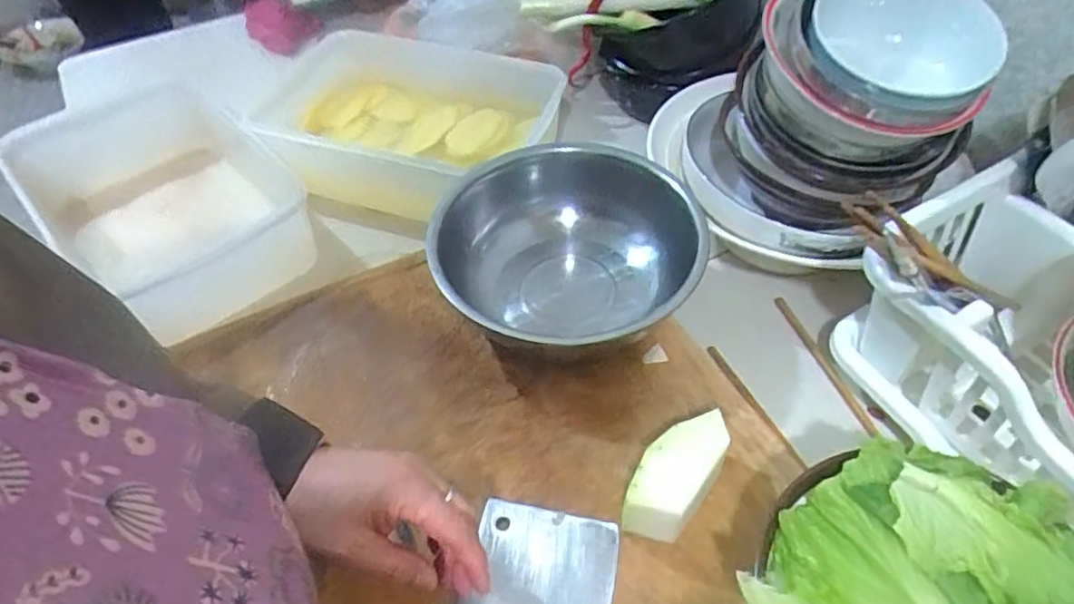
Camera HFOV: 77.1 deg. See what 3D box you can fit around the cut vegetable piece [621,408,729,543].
[{"bbox_3d":[0.099,0.127,0.486,0.050,0.059,0.098,28,57,23],"label":"cut vegetable piece"}]

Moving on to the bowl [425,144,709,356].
[{"bbox_3d":[0.026,-0.048,0.628,0.223,0.109,0.208,-1,51,2],"label":"bowl"}]

